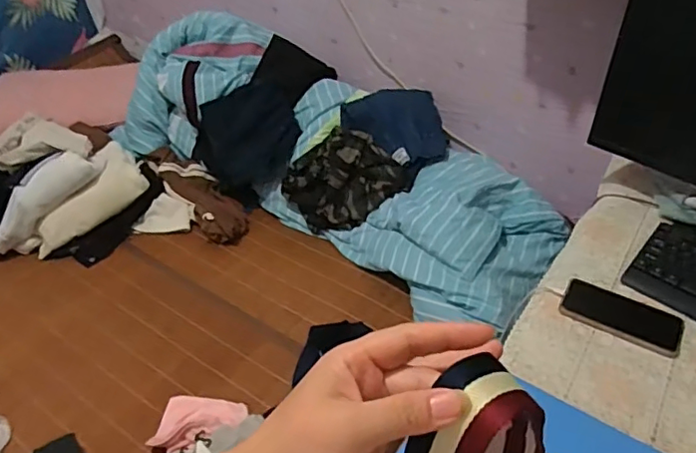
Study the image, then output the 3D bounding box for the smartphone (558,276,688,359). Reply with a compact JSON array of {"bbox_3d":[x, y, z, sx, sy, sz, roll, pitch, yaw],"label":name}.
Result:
[{"bbox_3d":[0.407,0.133,0.839,0.165,0.017,0.079,19,43,21],"label":"smartphone"}]

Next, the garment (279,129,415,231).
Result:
[{"bbox_3d":[-0.014,-0.119,1.485,0.286,0.100,0.234,-39,87,5],"label":"garment"}]

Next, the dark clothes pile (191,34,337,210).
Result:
[{"bbox_3d":[-0.265,-0.327,1.602,0.308,0.195,0.477,17,70,19],"label":"dark clothes pile"}]

